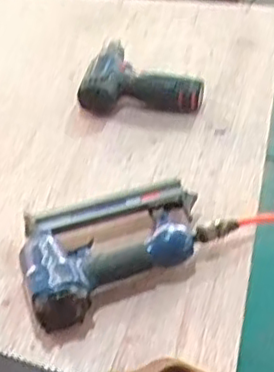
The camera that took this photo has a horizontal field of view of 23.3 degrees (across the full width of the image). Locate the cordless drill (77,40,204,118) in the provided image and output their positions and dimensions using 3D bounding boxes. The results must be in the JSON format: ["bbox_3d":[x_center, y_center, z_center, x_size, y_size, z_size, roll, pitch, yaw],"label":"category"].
[{"bbox_3d":[0.015,-0.169,1.063,0.188,0.050,0.161,6,42,11],"label":"cordless drill"}]

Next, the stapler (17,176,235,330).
[{"bbox_3d":[-0.028,0.058,0.791,0.245,0.054,0.155,-23,44,-21],"label":"stapler"}]

